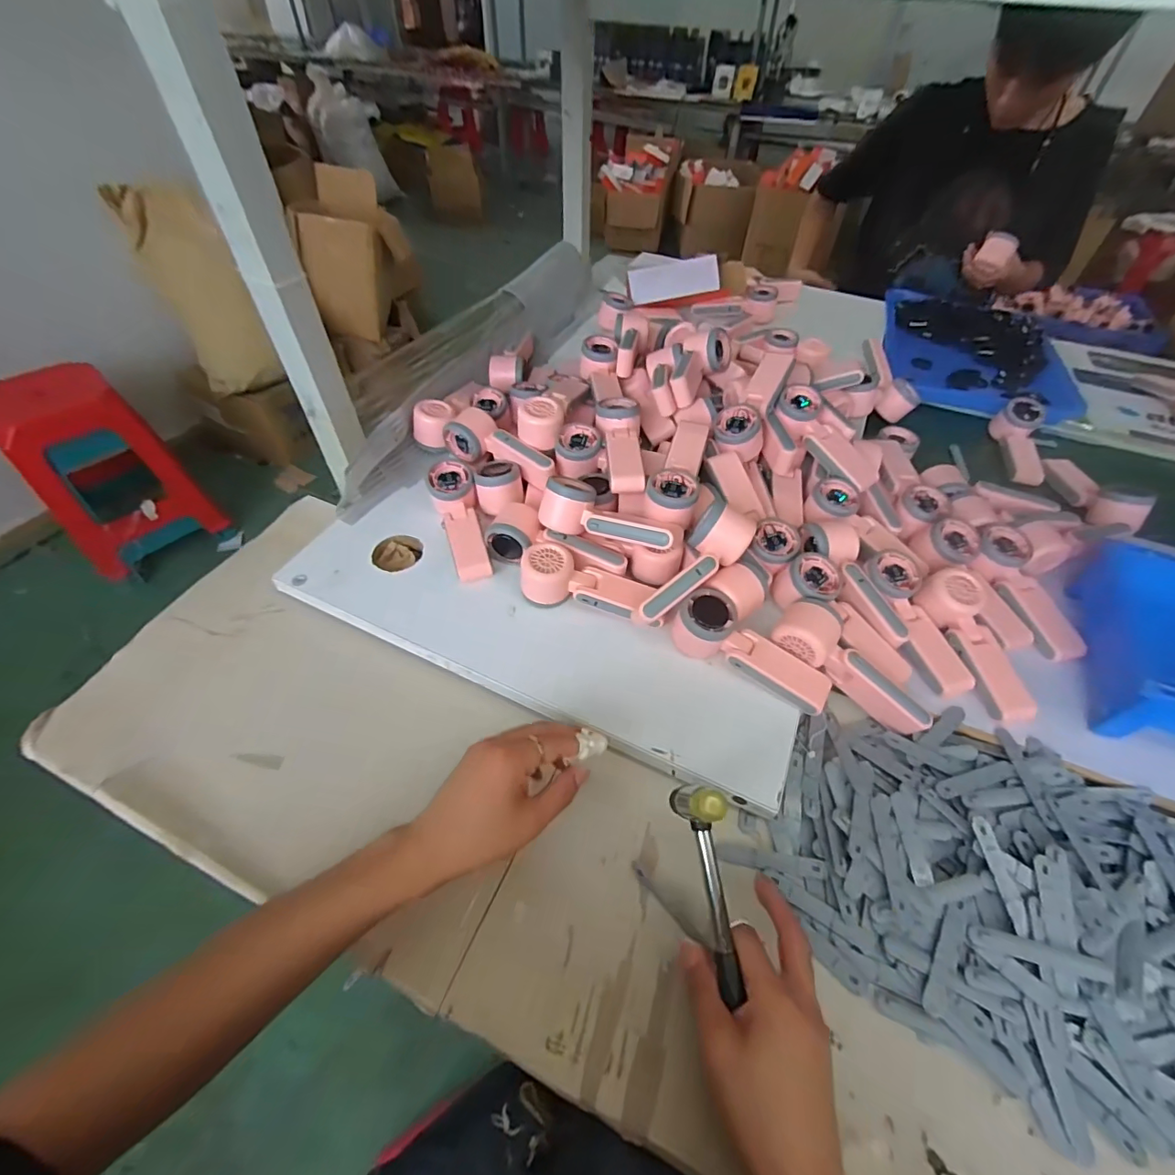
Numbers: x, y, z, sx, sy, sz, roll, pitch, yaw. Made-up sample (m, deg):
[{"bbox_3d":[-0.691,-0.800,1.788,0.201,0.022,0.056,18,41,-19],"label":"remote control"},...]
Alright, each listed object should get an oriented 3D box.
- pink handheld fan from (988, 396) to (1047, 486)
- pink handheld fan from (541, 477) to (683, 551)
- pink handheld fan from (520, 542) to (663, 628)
[{"bbox_3d":[0.712,-0.232,0.833,0.056,0.057,0.168,13,65,8],"label":"pink handheld fan"},{"bbox_3d":[0.025,-0.076,0.581,0.163,0.054,0.061,22,53,16],"label":"pink handheld fan"},{"bbox_3d":[0.005,0.002,0.562,0.160,0.056,0.065,20,52,14],"label":"pink handheld fan"}]

